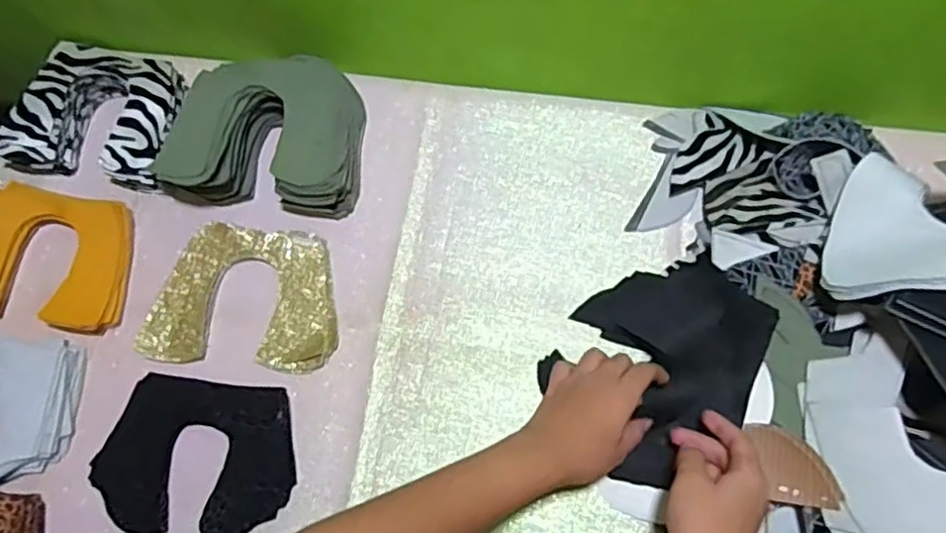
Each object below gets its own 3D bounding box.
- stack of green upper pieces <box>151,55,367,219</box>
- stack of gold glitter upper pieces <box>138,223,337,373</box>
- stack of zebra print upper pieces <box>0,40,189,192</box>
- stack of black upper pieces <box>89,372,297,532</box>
[{"bbox_3d":[-0.203,-0.118,0.641,0.182,0.083,0.143,-3,67,2],"label":"stack of green upper pieces"},{"bbox_3d":[-0.206,0.027,0.612,0.171,0.022,0.128,3,67,4],"label":"stack of gold glitter upper pieces"},{"bbox_3d":[-0.365,-0.146,0.678,0.161,0.056,0.134,10,68,7],"label":"stack of zebra print upper pieces"},{"bbox_3d":[-0.225,0.157,0.558,0.153,0.019,0.124,4,67,5],"label":"stack of black upper pieces"}]

